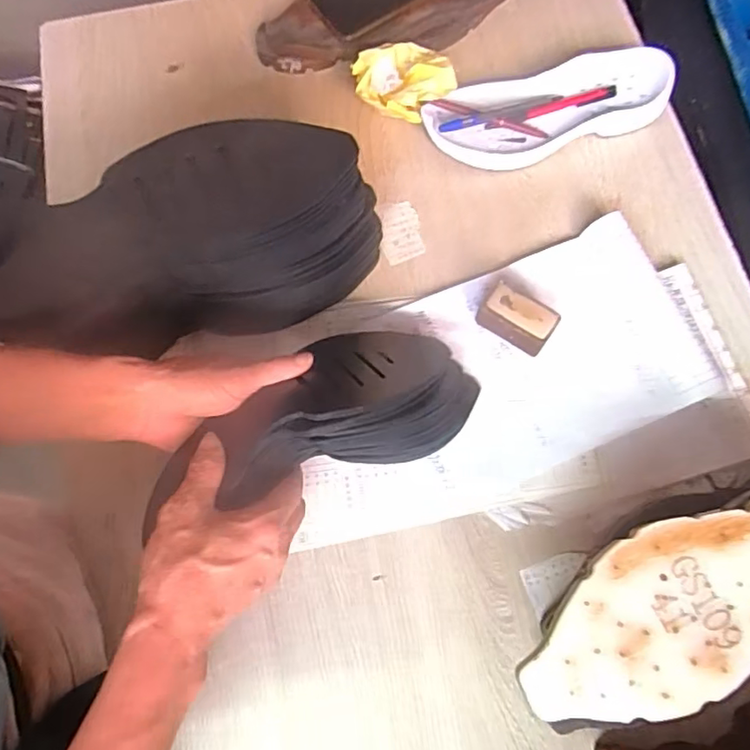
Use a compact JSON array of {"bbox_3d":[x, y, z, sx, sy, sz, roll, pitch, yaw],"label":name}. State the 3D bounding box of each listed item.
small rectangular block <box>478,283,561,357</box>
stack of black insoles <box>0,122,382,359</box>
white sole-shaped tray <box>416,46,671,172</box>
[{"bbox_3d":[0.131,-0.050,0.535,0.066,0.041,0.033,28,75,9],"label":"small rectangular block"},{"bbox_3d":[-0.143,-0.091,0.478,0.292,0.194,0.093,-12,73,-3],"label":"stack of black insoles"},{"bbox_3d":[0.178,-0.280,0.611,0.257,0.043,0.104,-7,73,-1],"label":"white sole-shaped tray"}]

